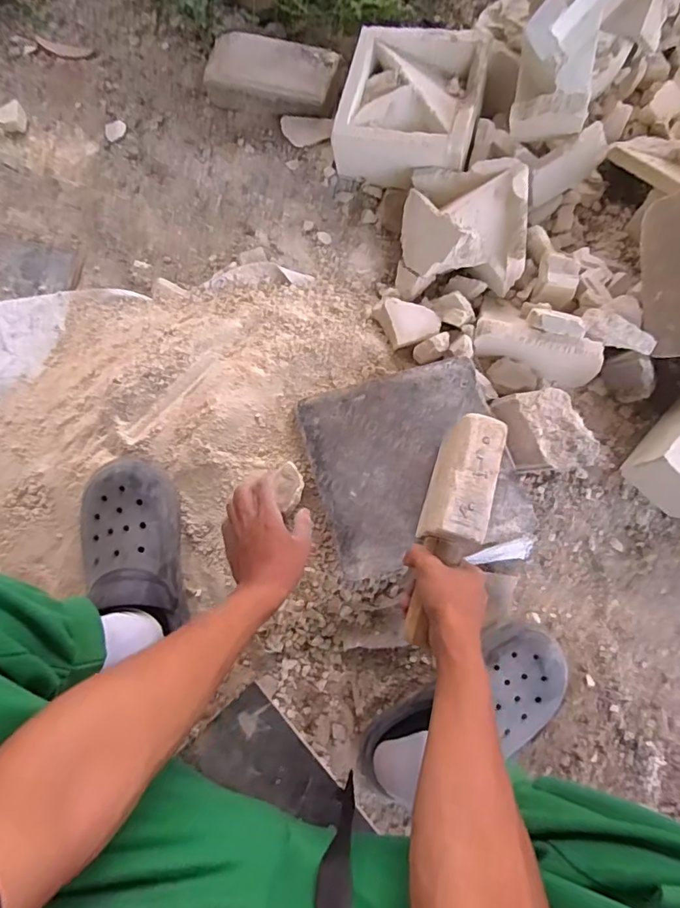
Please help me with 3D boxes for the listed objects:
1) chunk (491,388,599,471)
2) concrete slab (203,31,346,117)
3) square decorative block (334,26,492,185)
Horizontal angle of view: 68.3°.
[{"bbox_3d":[0.268,-0.030,0.652,0.097,0.051,0.113,-7,75,-2],"label":"chunk"},{"bbox_3d":[-0.111,-0.629,0.846,0.226,0.050,0.106,14,101,5],"label":"concrete slab"},{"bbox_3d":[0.107,-0.531,0.773,0.206,0.093,0.210,15,78,4],"label":"square decorative block"}]

